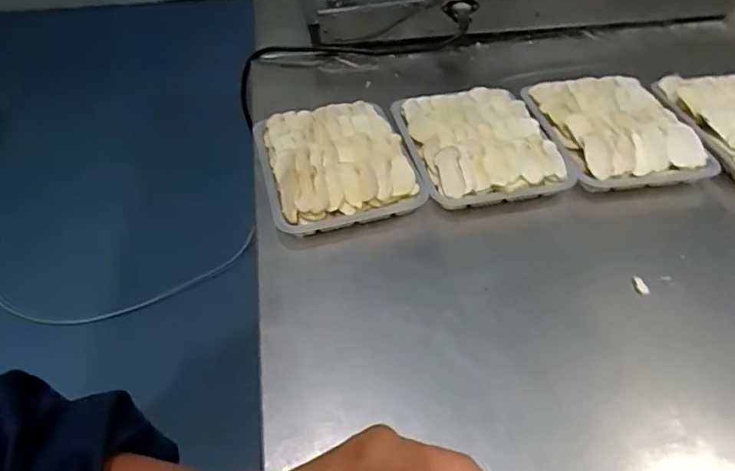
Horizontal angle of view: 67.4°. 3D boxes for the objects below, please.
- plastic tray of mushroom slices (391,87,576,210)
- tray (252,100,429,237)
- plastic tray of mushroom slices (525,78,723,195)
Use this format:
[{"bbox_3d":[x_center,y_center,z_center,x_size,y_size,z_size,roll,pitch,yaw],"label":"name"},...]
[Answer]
[{"bbox_3d":[0.106,-0.093,0.547,0.134,0.045,0.171,-12,45,-9],"label":"plastic tray of mushroom slices"},{"bbox_3d":[-0.032,-0.070,0.529,0.135,0.045,0.161,-14,45,-11],"label":"tray"},{"bbox_3d":[0.242,-0.110,0.555,0.125,0.044,0.173,-10,45,-7],"label":"plastic tray of mushroom slices"}]

